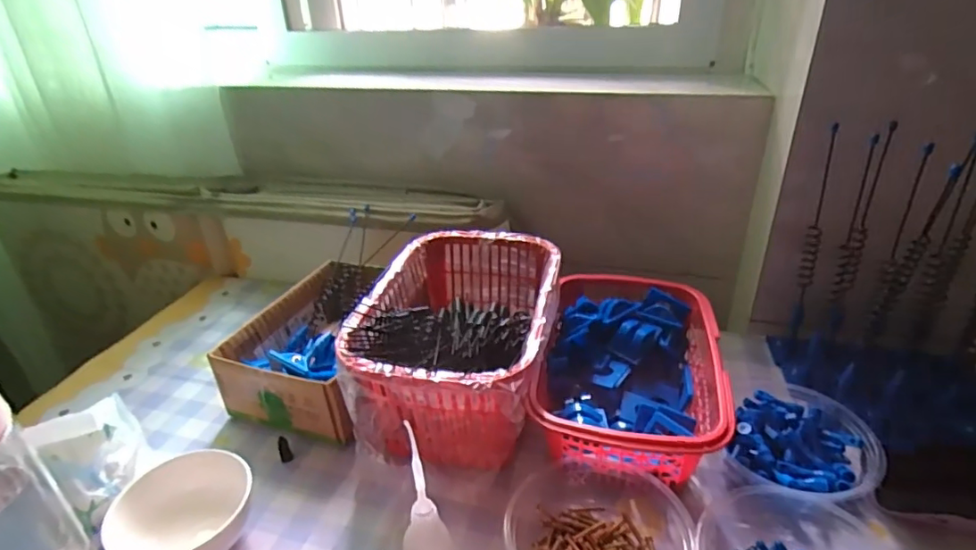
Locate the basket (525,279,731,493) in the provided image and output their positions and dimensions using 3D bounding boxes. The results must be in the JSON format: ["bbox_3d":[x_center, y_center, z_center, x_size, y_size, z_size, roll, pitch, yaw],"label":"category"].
[{"bbox_3d":[0.121,0.088,0.471,0.141,0.072,0.200,5,31,13],"label":"basket"}]

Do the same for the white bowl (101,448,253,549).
[{"bbox_3d":[-0.210,0.174,0.383,0.084,0.050,0.085,-2,30,1],"label":"white bowl"}]

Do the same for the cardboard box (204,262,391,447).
[{"bbox_3d":[-0.149,0.070,0.534,0.137,0.075,0.183,9,32,20],"label":"cardboard box"}]

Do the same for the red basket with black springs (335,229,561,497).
[{"bbox_3d":[-0.020,0.062,0.496,0.156,0.115,0.232,5,31,13],"label":"red basket with black springs"}]

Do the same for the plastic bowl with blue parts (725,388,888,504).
[{"bbox_3d":[0.237,0.130,0.420,0.098,0.046,0.094,-2,30,1],"label":"plastic bowl with blue parts"}]

